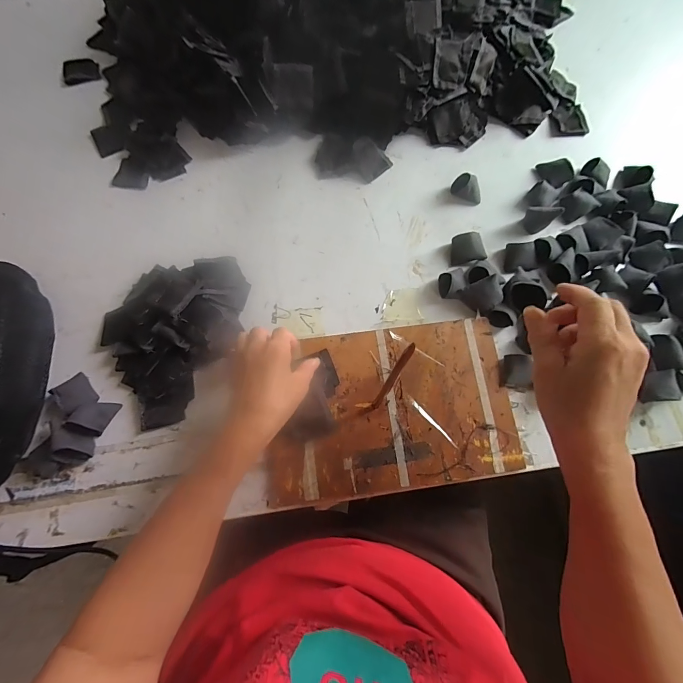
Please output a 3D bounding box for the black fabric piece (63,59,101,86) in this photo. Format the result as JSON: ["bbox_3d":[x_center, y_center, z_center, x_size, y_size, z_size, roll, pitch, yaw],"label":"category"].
[{"bbox_3d":[-0.408,-0.425,0.531,0.053,0.008,0.046,-16,75,-5],"label":"black fabric piece"}]

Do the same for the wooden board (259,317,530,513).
[{"bbox_3d":[0.054,0.074,0.385,0.274,0.010,0.178,-7,74,-3],"label":"wooden board"}]

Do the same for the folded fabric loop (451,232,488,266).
[{"bbox_3d":[0.166,-0.121,0.438,0.042,0.026,0.032,0,74,-1],"label":"folded fabric loop"}]

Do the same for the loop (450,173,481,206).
[{"bbox_3d":[0.175,-0.212,0.464,0.044,0.030,0.025,25,75,6],"label":"loop"}]

